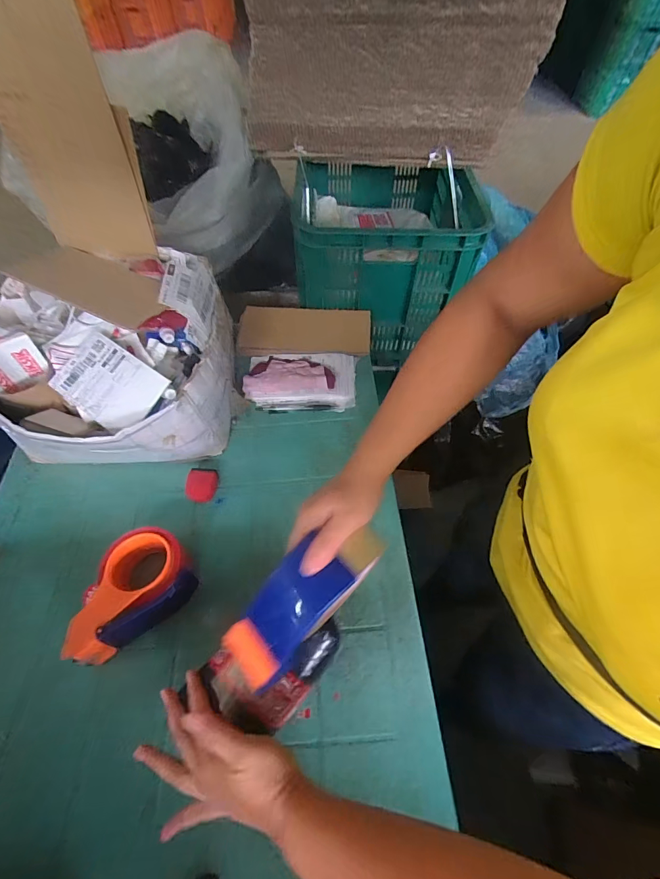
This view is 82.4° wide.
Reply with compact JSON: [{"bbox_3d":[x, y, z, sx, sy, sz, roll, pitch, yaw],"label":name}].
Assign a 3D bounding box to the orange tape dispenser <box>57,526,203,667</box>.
[{"bbox_3d":[-0.253,0.189,0.484,0.150,0.059,0.119,-29,61,-18],"label":"orange tape dispenser"}]

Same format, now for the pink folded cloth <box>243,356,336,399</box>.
[{"bbox_3d":[-0.077,-0.120,0.696,0.164,0.033,0.090,-3,57,-2],"label":"pink folded cloth"}]

